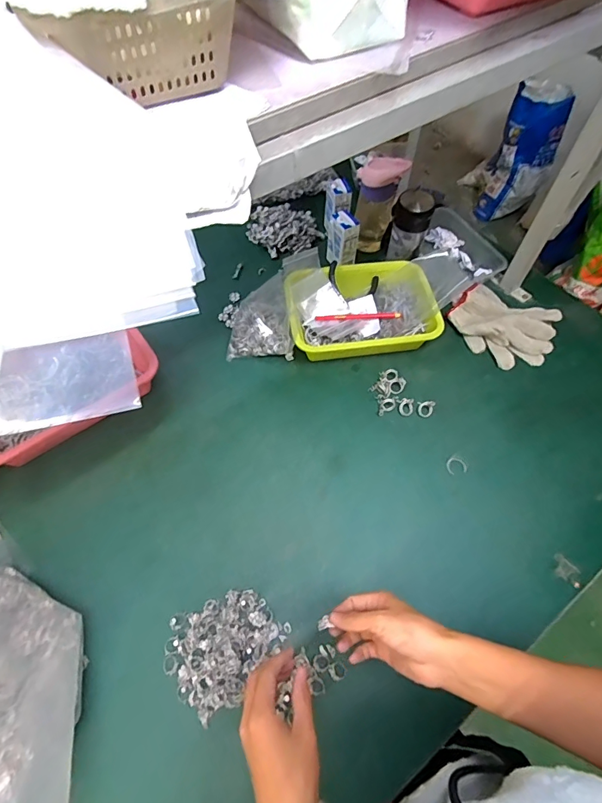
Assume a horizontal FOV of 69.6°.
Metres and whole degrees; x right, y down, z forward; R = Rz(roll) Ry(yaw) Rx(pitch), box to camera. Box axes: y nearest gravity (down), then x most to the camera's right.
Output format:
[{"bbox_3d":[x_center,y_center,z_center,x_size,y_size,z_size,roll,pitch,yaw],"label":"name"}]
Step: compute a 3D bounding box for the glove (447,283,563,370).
[{"bbox_3d":[0.387,-0.147,0.831,0.196,0.046,0.143,35,64,17],"label":"glove"}]

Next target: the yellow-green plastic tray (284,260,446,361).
[{"bbox_3d":[0.111,-0.167,0.814,0.270,0.071,0.193,-4,60,-5],"label":"yellow-green plastic tray"}]

